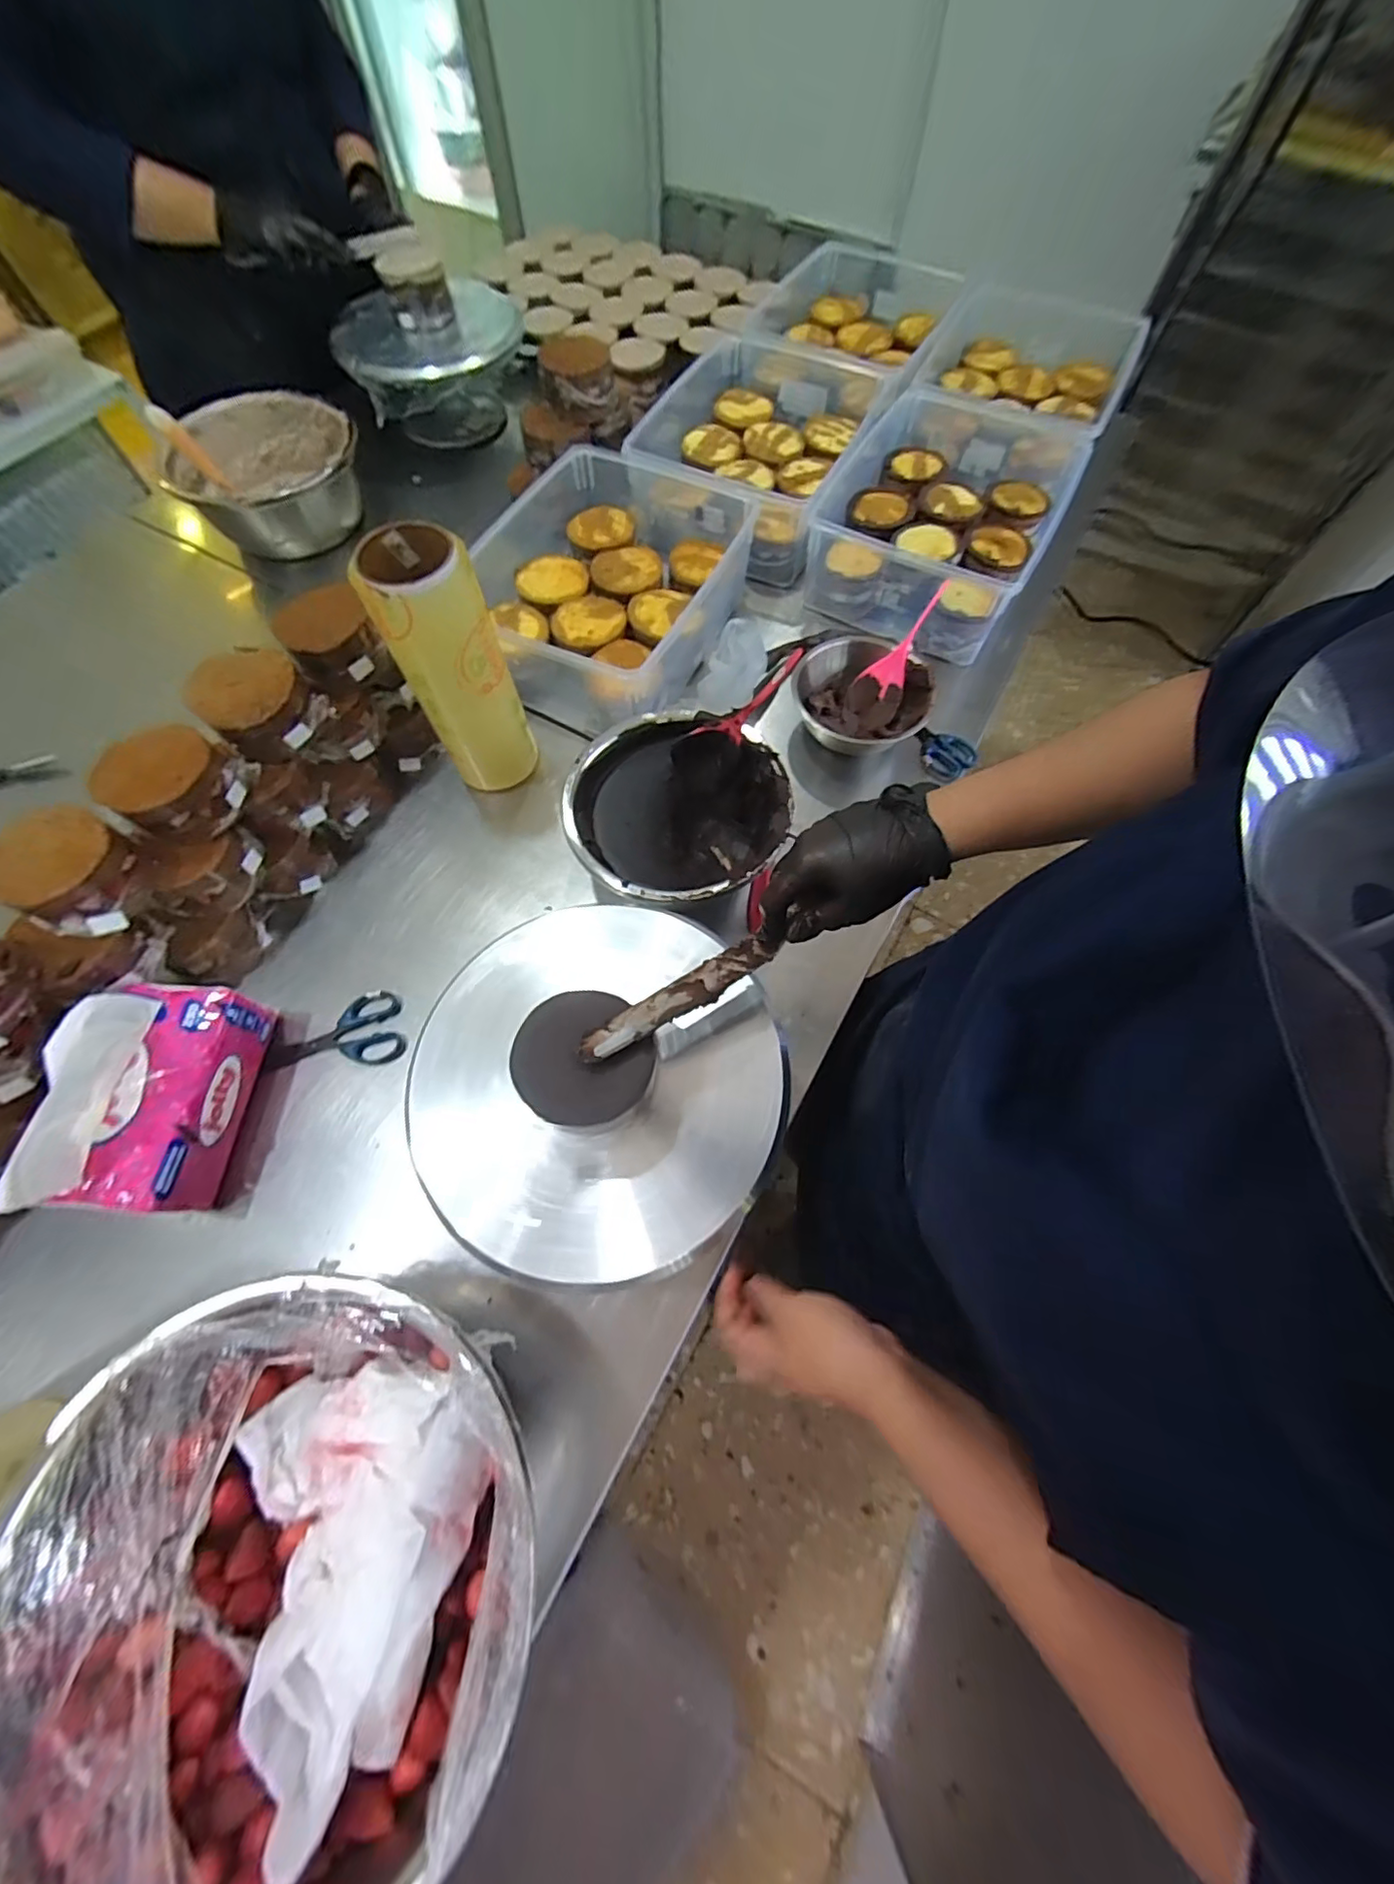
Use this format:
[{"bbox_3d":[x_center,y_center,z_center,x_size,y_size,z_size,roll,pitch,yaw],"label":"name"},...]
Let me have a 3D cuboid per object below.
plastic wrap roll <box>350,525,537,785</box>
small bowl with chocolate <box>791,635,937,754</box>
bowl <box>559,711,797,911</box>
[{"bbox_3d":[-0.250,-0.280,0.632,0.098,0.258,0.091,-24,69,-10],"label":"plastic wrap roll"},{"bbox_3d":[0.203,-0.294,0.743,0.145,0.078,0.159,0,67,0],"label":"small bowl with chocolate"},{"bbox_3d":[-0.020,-0.130,0.669,0.213,0.143,0.233,-33,71,-14],"label":"bowl"}]

